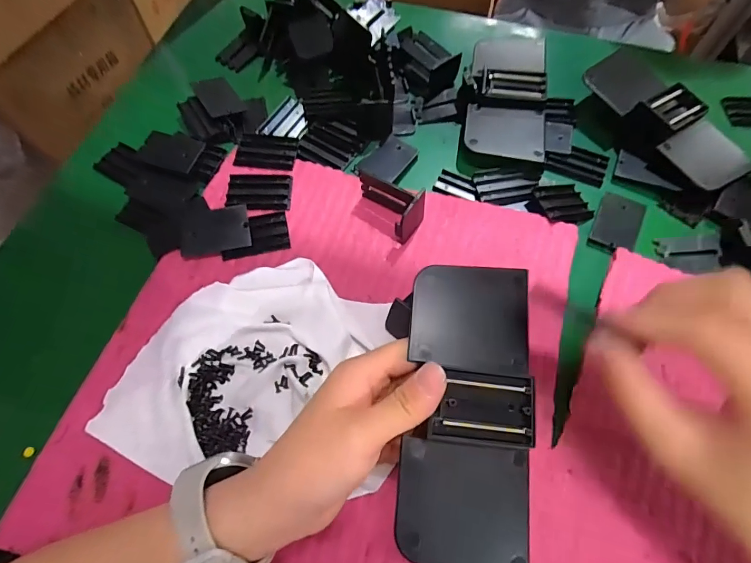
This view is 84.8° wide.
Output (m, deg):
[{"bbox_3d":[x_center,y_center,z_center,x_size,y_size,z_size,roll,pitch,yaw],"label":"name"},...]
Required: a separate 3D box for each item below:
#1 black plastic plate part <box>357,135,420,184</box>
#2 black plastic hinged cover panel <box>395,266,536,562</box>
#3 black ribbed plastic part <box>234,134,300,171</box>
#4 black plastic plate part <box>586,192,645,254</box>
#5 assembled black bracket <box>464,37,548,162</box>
[{"bbox_3d":[0.012,-0.111,0.374,0.036,0.007,0.052,32,69,14],"label":"black plastic plate part"},{"bbox_3d":[0.051,0.067,0.226,0.069,0.016,0.159,6,73,2],"label":"black plastic hinged cover panel"},{"bbox_3d":[-0.099,-0.120,0.376,0.054,0.004,0.039,4,65,3],"label":"black ribbed plastic part"},{"bbox_3d":[0.207,-0.050,0.352,0.034,0.009,0.059,26,68,12],"label":"black plastic plate part"},{"bbox_3d":[0.126,-0.183,0.398,0.072,0.022,0.159,8,66,5],"label":"assembled black bracket"}]

